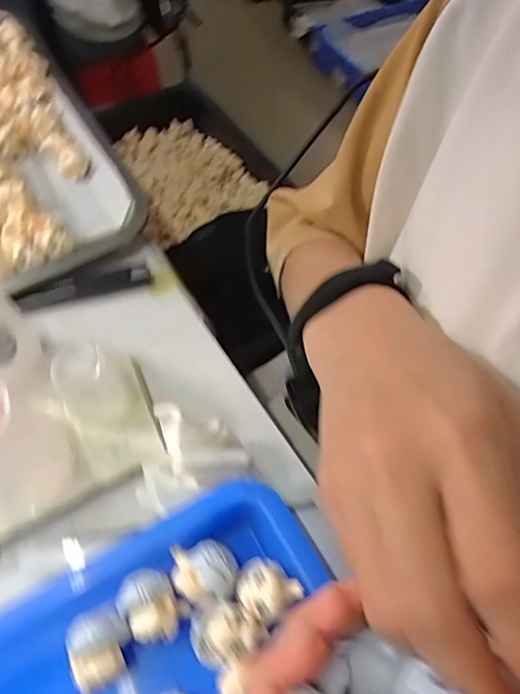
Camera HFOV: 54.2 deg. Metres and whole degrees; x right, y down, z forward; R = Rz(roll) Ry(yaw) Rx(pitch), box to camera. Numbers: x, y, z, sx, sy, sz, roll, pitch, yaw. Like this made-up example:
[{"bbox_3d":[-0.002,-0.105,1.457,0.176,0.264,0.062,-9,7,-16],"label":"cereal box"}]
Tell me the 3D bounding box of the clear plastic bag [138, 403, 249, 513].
[{"bbox_3d":[-0.039,0.052,0.250,0.051,0.028,0.048,-26,62,-17],"label":"clear plastic bag"}]

